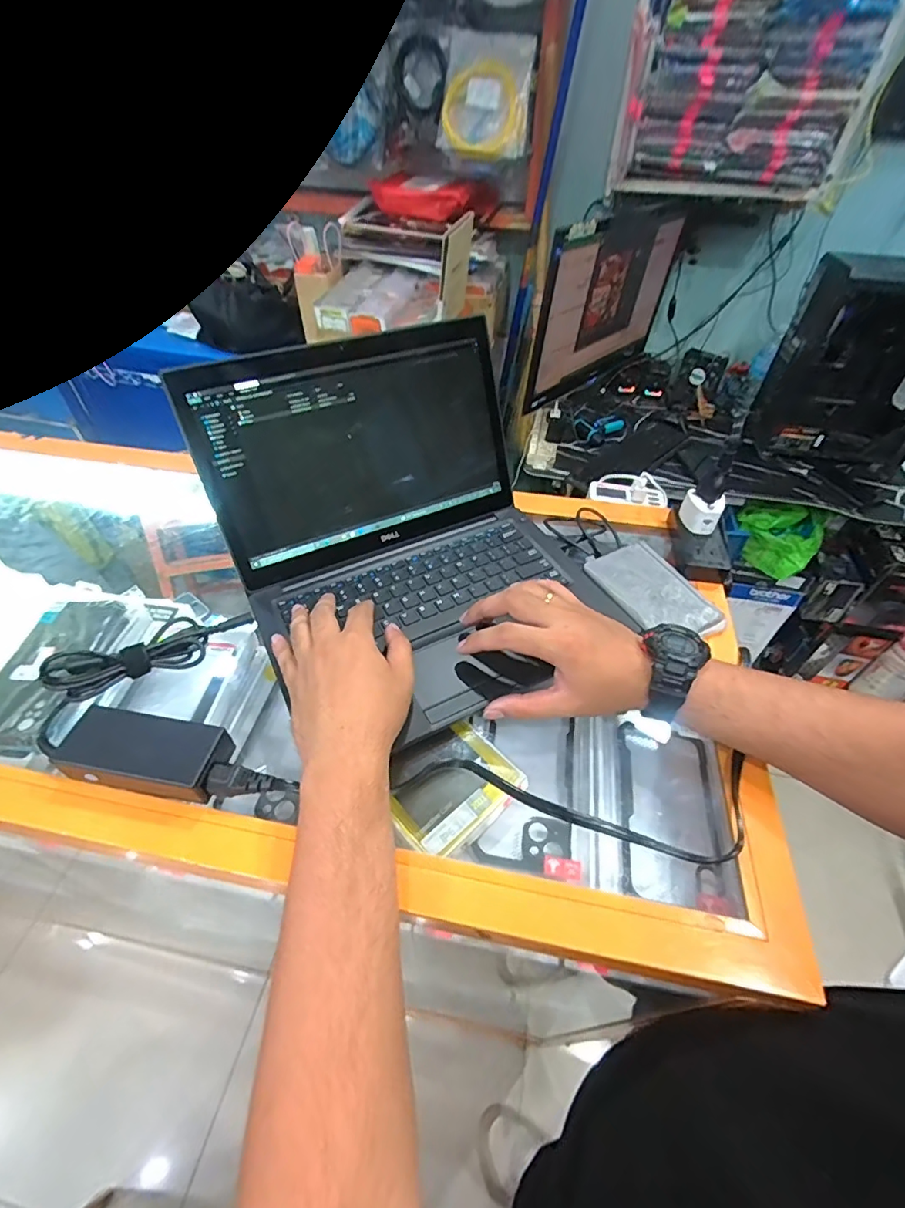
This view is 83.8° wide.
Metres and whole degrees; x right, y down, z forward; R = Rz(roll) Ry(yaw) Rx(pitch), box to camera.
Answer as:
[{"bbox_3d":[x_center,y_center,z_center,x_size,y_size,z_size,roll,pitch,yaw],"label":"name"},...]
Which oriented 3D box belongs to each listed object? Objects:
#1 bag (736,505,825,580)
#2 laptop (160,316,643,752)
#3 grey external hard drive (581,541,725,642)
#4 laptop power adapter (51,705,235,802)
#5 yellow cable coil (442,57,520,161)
[{"bbox_3d":[0.921,-0.198,1.429,0.223,0.171,0.135,26,52,20],"label":"bag"},{"bbox_3d":[-0.033,-0.085,0.436,0.294,0.175,0.305,-22,52,-21],"label":"laptop"},{"bbox_3d":[0.190,-0.014,0.483,0.077,0.012,0.126,-20,51,-19],"label":"grey external hard drive"},{"bbox_3d":[-0.221,0.109,0.364,0.110,0.025,0.051,9,48,6],"label":"laptop power adapter"},{"bbox_3d":[0.063,-1.083,1.107,0.165,0.167,0.027,41,50,-13],"label":"yellow cable coil"}]

